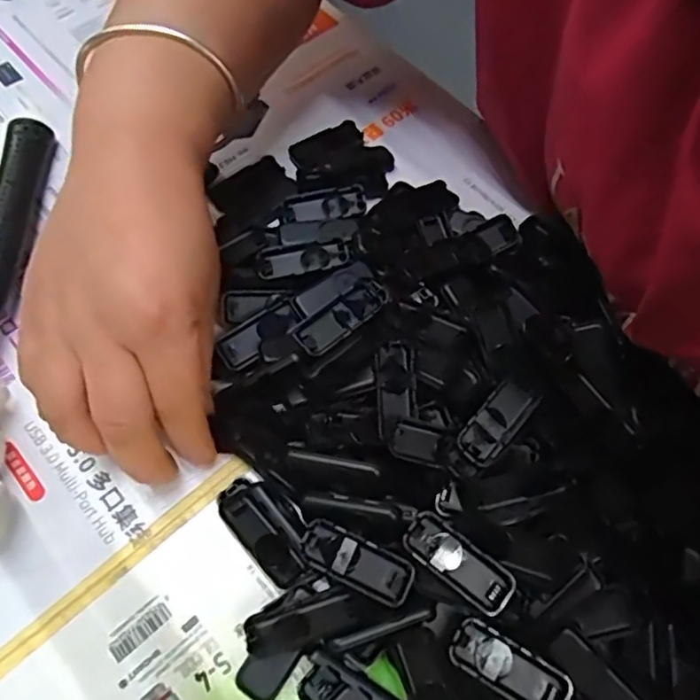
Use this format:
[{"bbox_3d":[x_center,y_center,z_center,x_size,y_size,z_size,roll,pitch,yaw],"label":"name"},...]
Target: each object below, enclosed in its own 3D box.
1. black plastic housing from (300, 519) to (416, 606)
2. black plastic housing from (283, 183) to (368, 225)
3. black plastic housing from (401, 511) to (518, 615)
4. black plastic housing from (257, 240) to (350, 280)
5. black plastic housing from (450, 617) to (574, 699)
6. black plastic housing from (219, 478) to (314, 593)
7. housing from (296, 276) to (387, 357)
[{"bbox_3d":[0.003,0.086,0.243,0.047,0.004,0.018,24,66,10],"label":"black plastic housing"},{"bbox_3d":[-0.014,-0.081,0.334,0.046,0.010,0.019,-12,66,-7],"label":"black plastic housing"},{"bbox_3d":[0.044,0.085,0.242,0.046,0.007,0.019,35,69,14],"label":"black plastic housing"},{"bbox_3d":[-0.024,-0.047,0.308,0.046,0.004,0.018,-8,65,-5],"label":"black plastic housing"},{"bbox_3d":[0.062,0.126,0.235,0.046,0.014,0.019,29,67,12],"label":"black plastic housing"},{"bbox_3d":[-0.037,0.078,0.257,0.022,0.019,0.050,-35,70,-16],"label":"black plastic housing"},{"bbox_3d":[-0.004,-0.016,0.287,0.050,0.008,0.017,-38,71,-17],"label":"housing"}]

